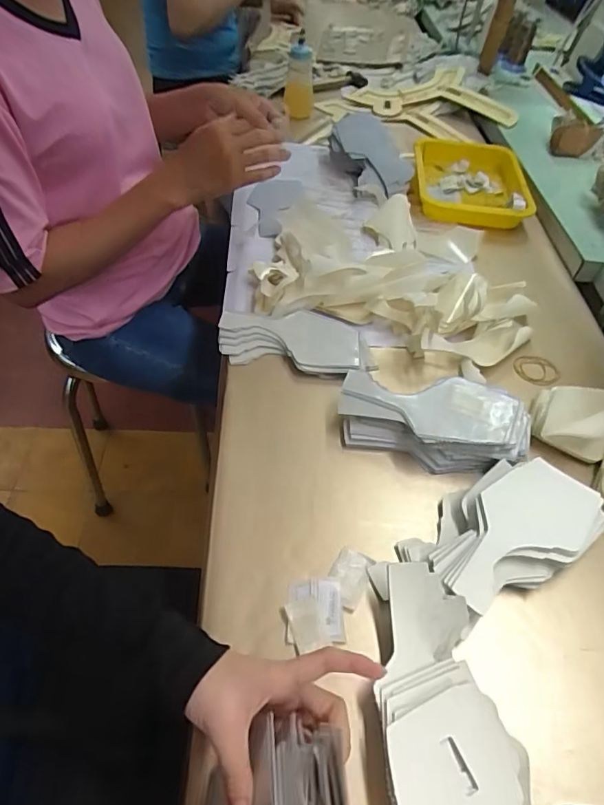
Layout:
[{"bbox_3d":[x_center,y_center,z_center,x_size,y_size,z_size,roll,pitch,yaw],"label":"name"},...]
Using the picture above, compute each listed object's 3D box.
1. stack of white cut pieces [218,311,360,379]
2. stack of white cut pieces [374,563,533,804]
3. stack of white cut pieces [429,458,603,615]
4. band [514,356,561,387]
[{"bbox_3d":[-0.016,-0.083,0.658,0.181,0.023,0.096,12,51,4],"label":"stack of white cut pieces"},{"bbox_3d":[0.112,0.269,0.380,0.102,0.033,0.285,0,51,-6],"label":"stack of white cut pieces"},{"bbox_3d":[0.202,0.122,0.500,0.189,0.051,0.113,-20,55,-22],"label":"stack of white cut pieces"},{"bbox_3d":[0.311,-0.043,0.673,0.062,0.006,0.037,16,79,5],"label":"band"}]

